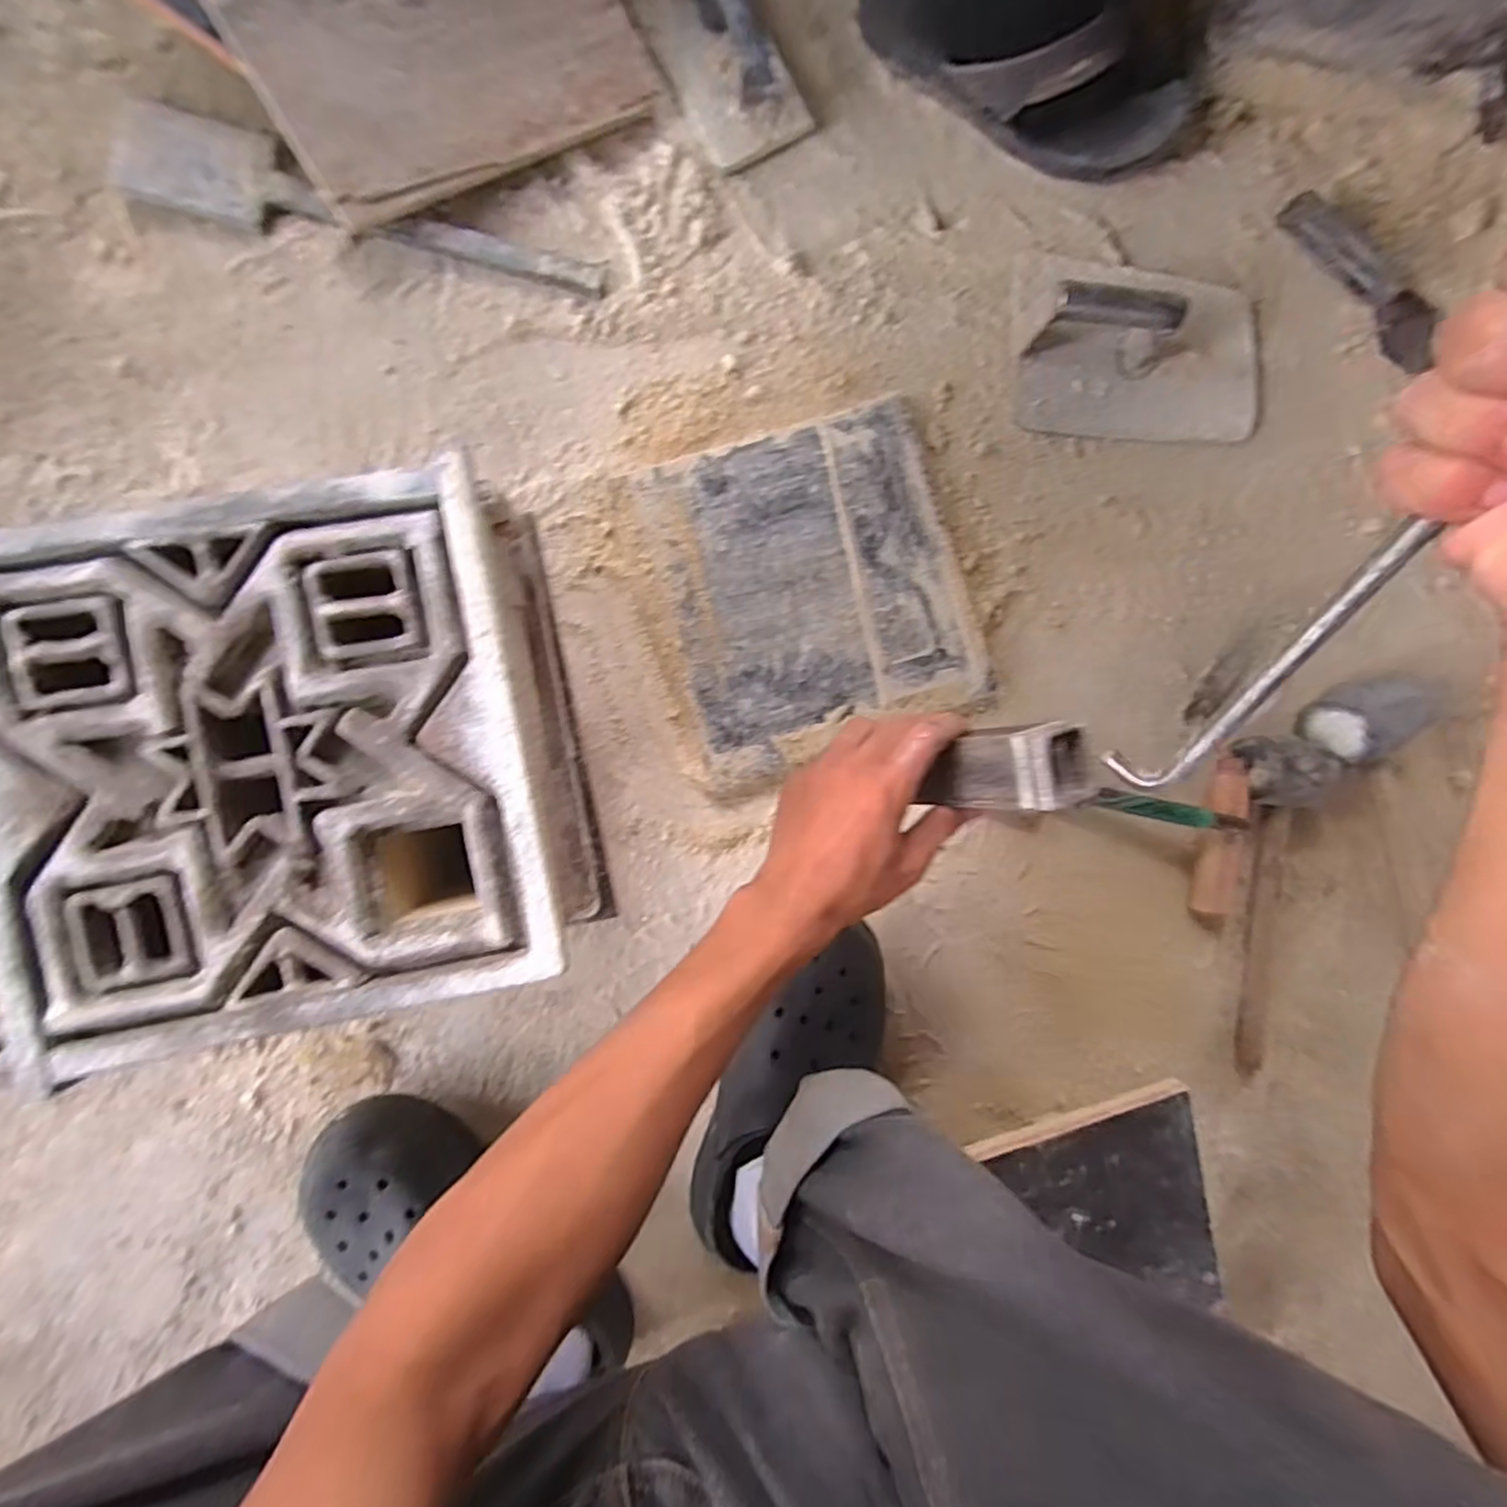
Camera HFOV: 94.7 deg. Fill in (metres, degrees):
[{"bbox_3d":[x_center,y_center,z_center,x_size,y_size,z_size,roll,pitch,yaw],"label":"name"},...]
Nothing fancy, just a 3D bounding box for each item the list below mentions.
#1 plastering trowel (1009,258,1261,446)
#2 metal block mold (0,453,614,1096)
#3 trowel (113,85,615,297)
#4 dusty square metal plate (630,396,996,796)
[{"bbox_3d":[0.336,-0.342,0.564,0.235,0.074,0.142,0,91,-8],"label":"plastering trowel"},{"bbox_3d":[-0.215,0.003,0.342,0.236,0.119,0.226,-11,96,-8],"label":"metal block mold"},{"bbox_3d":[-0.277,-0.387,0.500,0.331,0.015,0.072,12,90,-8],"label":"trowel"},{"bbox_3d":[0.049,-0.128,0.558,0.242,0.017,0.251,-18,94,-7],"label":"dusty square metal plate"}]

